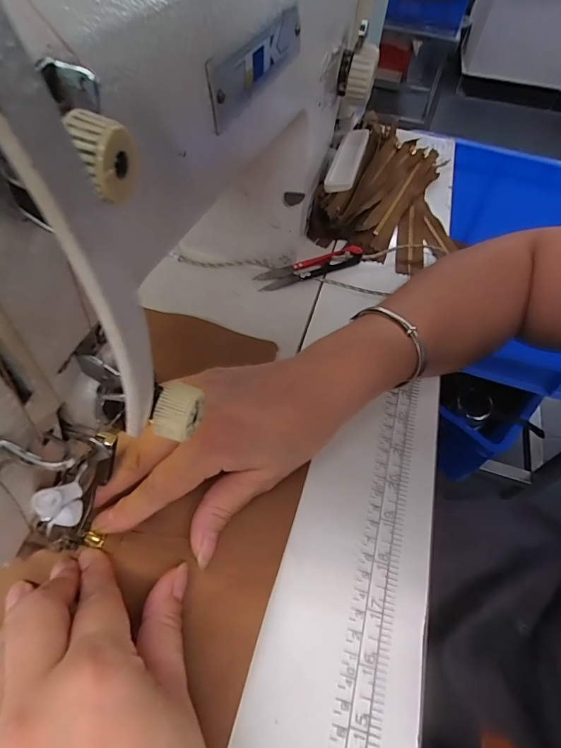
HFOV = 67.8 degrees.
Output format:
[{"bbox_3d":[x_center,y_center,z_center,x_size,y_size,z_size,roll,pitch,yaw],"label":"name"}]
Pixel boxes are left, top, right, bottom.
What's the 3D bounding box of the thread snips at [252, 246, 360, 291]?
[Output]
[{"bbox_3d":[0.027,-0.099,0.384,0.103,0.011,0.026,-17,57,-18],"label":"thread snips"}]

